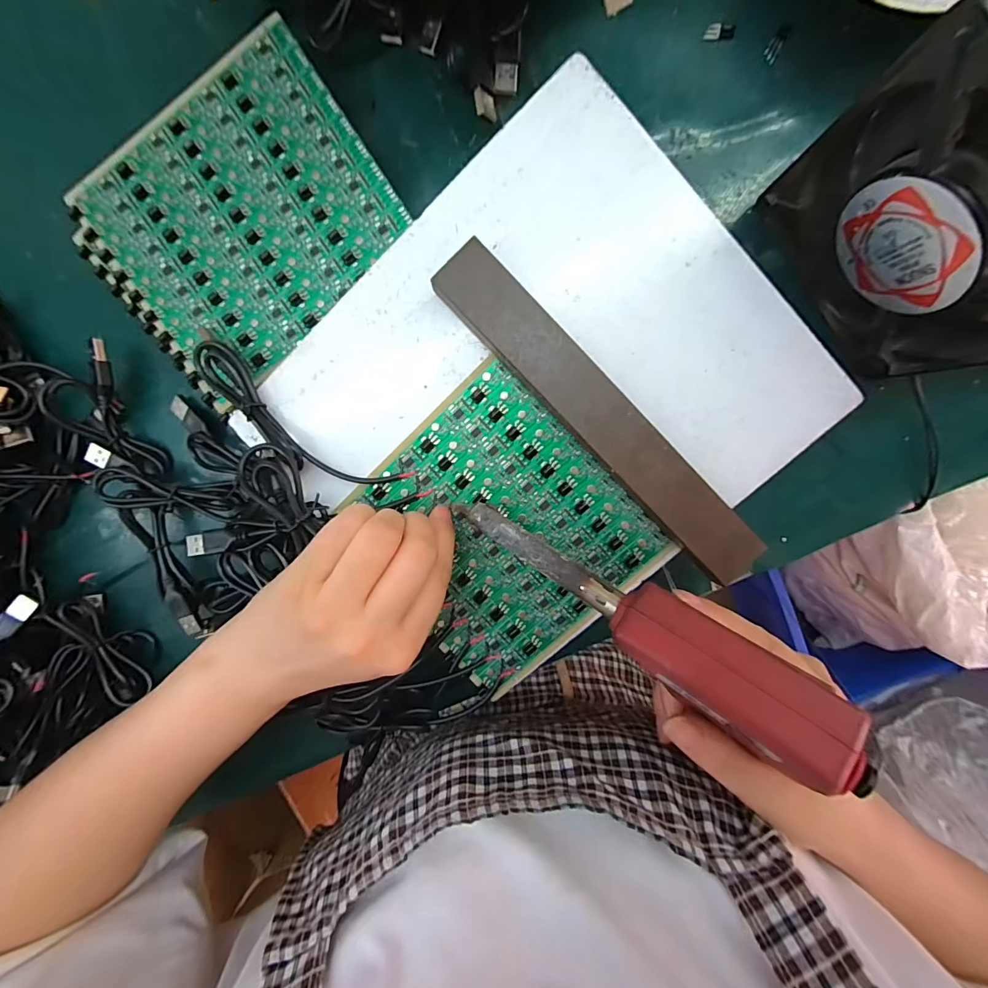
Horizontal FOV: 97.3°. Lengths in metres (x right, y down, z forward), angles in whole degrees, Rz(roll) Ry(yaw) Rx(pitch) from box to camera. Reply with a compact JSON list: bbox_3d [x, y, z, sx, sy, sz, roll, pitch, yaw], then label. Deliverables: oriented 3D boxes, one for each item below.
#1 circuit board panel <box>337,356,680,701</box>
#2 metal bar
[{"bbox_3d":[0.002,0.022,0.240,0.134,0.004,0.142,-43,92,8],"label":"circuit board panel"},{"bbox_3d":[0.054,-0.038,0.219,0.031,0.018,0.206,-44,92,9],"label":"metal bar"}]

